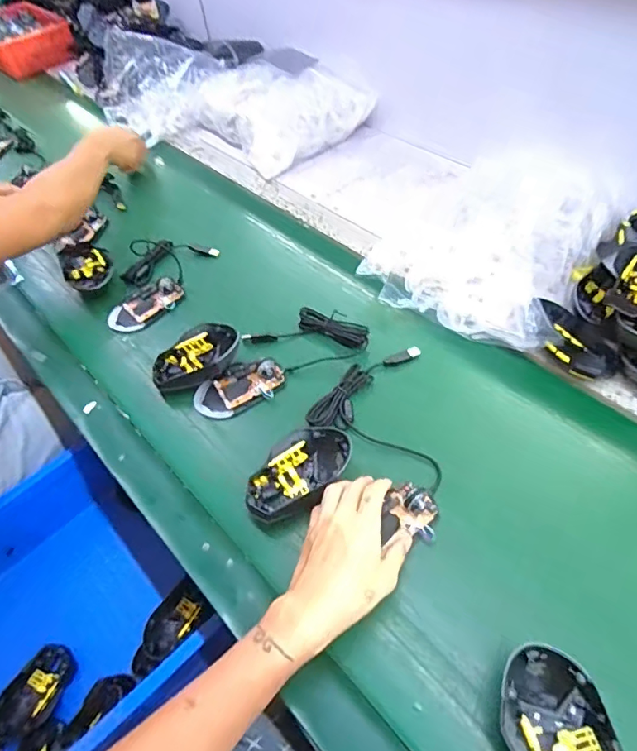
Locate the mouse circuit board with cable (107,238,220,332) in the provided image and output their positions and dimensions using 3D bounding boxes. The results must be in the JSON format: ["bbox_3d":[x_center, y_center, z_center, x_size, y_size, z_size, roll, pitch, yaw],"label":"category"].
[{"bbox_3d":[-0.243,-0.143,0.725,0.101,0.033,0.183,17,58,17],"label":"mouse circuit board with cable"}]

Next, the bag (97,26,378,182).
[{"bbox_3d":[-0.193,-0.546,0.956,0.558,0.111,0.243,21,59,19],"label":"bag"}]

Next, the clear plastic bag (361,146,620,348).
[{"bbox_3d":[0.247,-0.206,0.683,0.266,0.085,0.339,28,61,22],"label":"clear plastic bag"}]

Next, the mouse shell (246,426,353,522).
[{"bbox_3d":[-0.020,0.103,0.511,0.117,0.041,0.073,-40,60,-21],"label":"mouse shell"}]

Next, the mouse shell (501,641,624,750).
[{"bbox_3d":[0.178,0.272,0.369,0.073,0.045,0.116,-15,54,-6],"label":"mouse shell"}]

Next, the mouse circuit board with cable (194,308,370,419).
[{"bbox_3d":[-0.053,-0.026,0.620,0.225,0.021,0.094,-27,57,-14],"label":"mouse circuit board with cable"}]

